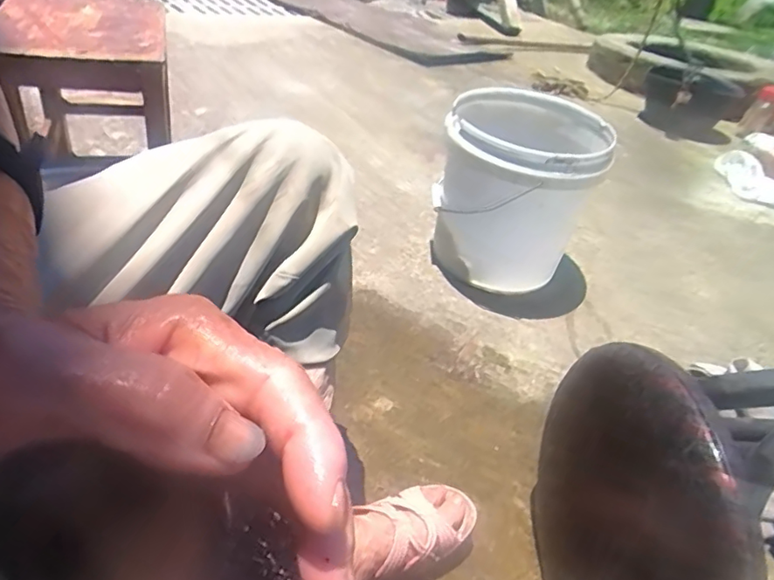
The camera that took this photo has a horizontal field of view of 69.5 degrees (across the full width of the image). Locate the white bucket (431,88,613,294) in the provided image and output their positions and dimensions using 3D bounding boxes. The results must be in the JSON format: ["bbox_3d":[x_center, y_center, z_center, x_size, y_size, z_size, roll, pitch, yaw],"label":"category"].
[{"bbox_3d":[0.219,-0.165,0.973,0.247,0.269,0.251,5,33,-4],"label":"white bucket"}]

